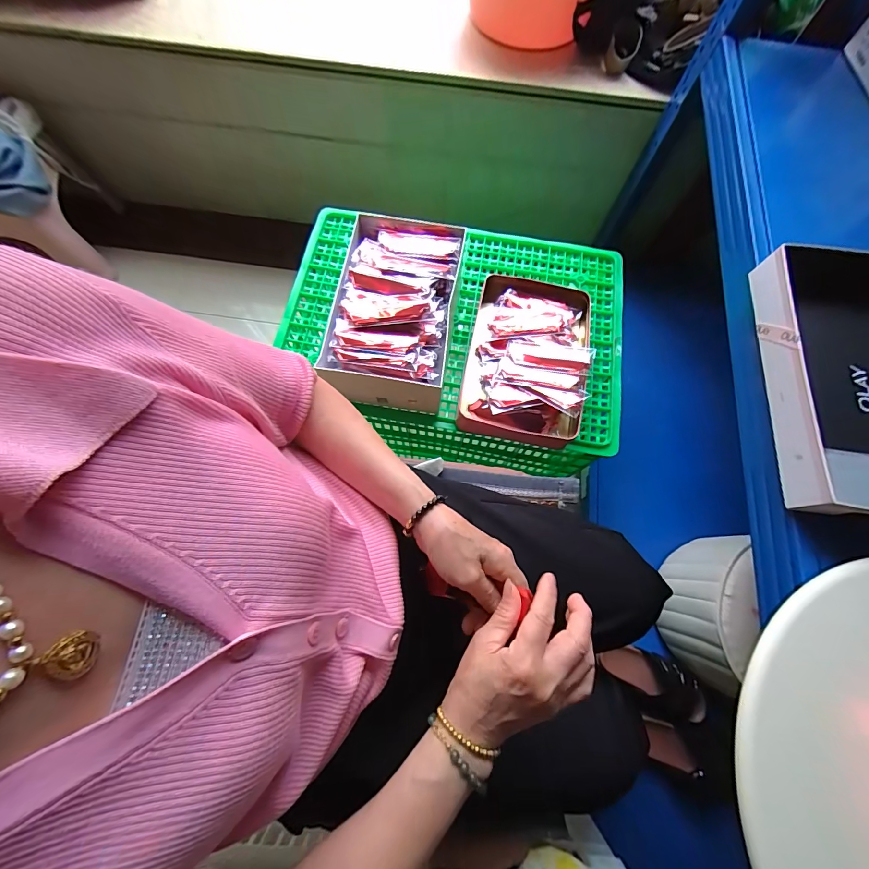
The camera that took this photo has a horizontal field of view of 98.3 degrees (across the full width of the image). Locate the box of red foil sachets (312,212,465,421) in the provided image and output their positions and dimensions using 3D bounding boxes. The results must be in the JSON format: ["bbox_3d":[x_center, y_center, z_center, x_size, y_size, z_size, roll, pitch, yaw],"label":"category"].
[{"bbox_3d":[-0.071,-0.217,0.663,0.196,0.095,0.335,8,72,2],"label":"box of red foil sachets"}]

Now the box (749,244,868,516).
[{"bbox_3d":[0.507,-0.060,0.422,0.256,0.048,0.319,8,72,1],"label":"box"}]

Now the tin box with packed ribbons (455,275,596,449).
[{"bbox_3d":[0.166,-0.140,0.682,0.213,0.068,0.316,13,72,3],"label":"tin box with packed ribbons"}]

